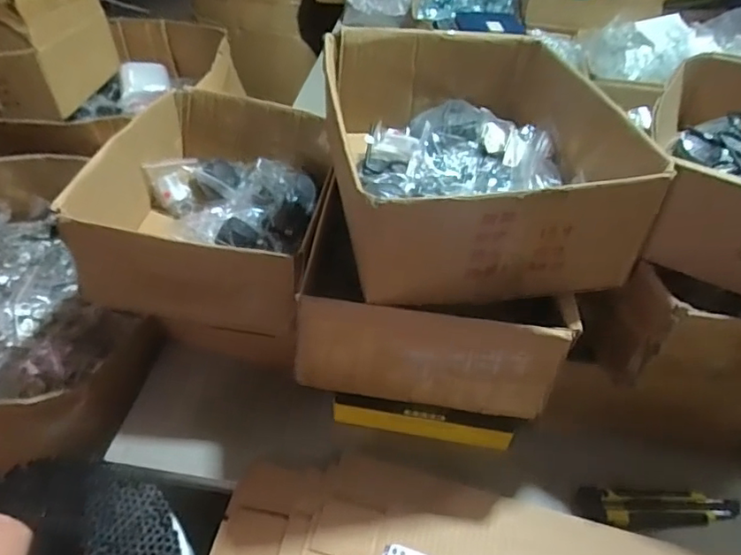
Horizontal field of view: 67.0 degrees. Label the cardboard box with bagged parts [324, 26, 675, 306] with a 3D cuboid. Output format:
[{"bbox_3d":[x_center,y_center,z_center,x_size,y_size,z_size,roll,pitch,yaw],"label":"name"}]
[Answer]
[{"bbox_3d":[0.099,-0.132,0.572,0.257,0.114,0.317,-6,45,-9],"label":"cardboard box with bagged parts"}]

